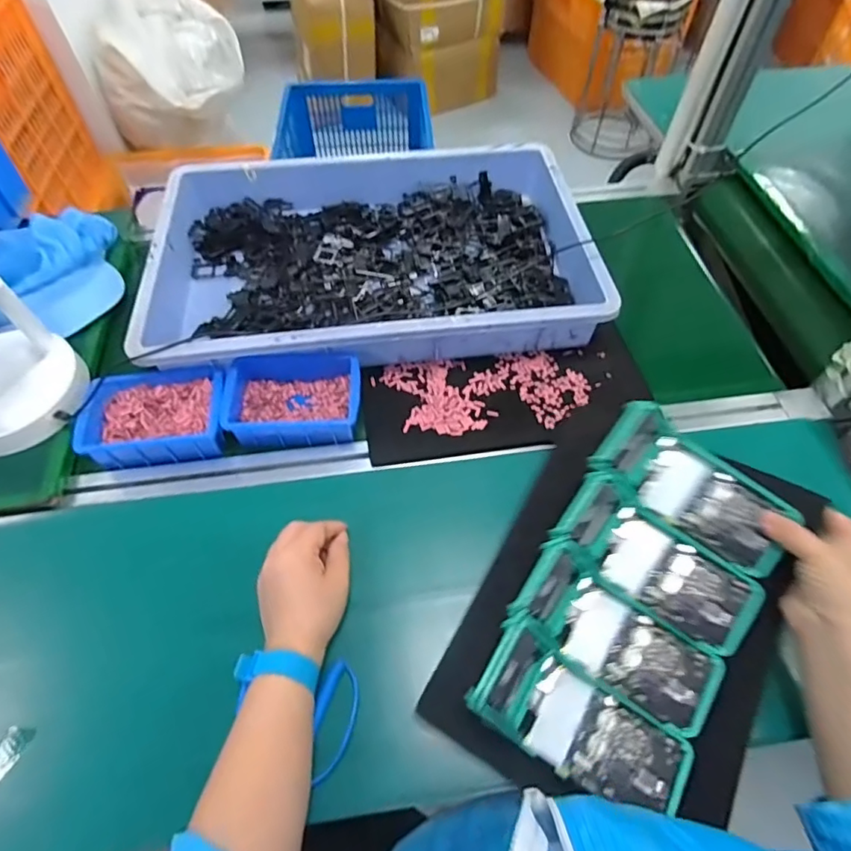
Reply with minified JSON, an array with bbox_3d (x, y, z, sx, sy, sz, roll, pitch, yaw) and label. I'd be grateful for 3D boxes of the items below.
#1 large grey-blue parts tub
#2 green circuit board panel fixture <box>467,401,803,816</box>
[{"bbox_3d":[-0.073,-0.234,0.694,0.551,0.085,0.378,-6,58,-6],"label":"large grey-blue parts tub"},{"bbox_3d":[0.179,0.144,0.445,0.169,0.043,0.294,34,71,2],"label":"green circuit board panel fixture"}]

